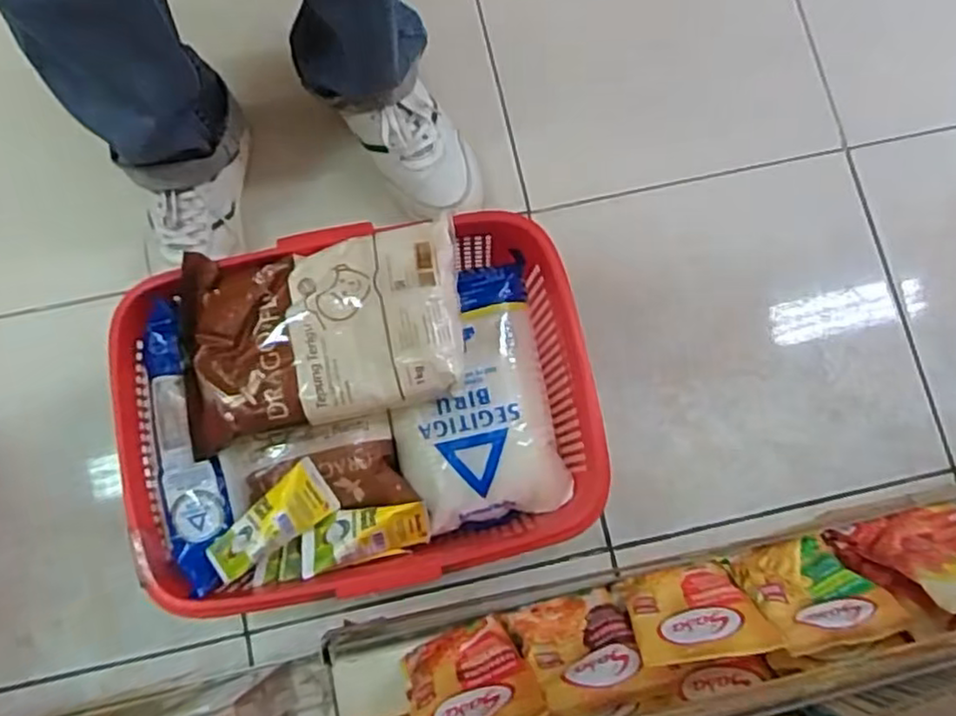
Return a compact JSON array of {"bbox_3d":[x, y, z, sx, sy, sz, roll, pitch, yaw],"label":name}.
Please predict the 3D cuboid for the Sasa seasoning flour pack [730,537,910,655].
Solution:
[{"bbox_3d":[0.266,0.185,0.551,0.095,0.114,0.014,-9,111,-3],"label":"Sasa seasoning flour pack"}]

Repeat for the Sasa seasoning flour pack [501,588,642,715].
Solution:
[{"bbox_3d":[0.079,0.226,0.545,0.085,0.112,0.019,-17,111,-6],"label":"Sasa seasoning flour pack"}]

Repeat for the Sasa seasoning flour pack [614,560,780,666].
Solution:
[{"bbox_3d":[0.166,0.198,0.549,0.094,0.103,0.019,-13,114,0],"label":"Sasa seasoning flour pack"}]

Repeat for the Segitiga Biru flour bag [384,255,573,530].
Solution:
[{"bbox_3d":[-0.008,0.035,0.613,0.141,0.044,0.214,-13,80,-4],"label":"Segitiga Biru flour bag"}]

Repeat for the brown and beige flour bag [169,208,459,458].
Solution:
[{"bbox_3d":[-0.130,-0.023,0.575,0.232,0.042,0.148,-9,80,-3],"label":"brown and beige flour bag"}]

